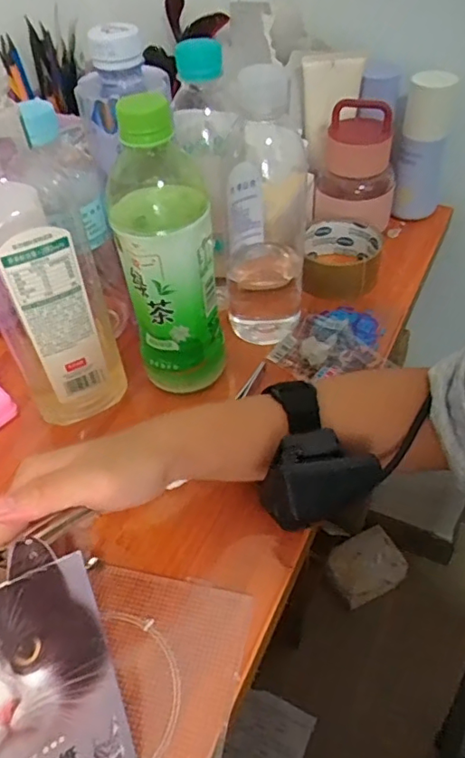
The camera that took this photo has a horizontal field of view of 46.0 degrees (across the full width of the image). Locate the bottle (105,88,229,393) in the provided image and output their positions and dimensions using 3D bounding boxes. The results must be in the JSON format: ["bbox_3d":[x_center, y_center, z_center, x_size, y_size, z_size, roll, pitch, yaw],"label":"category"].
[{"bbox_3d":[-0.045,-0.087,0.378,0.066,0.202,0.059,-12,45,-7],"label":"bottle"}]

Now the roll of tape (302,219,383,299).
[{"bbox_3d":[0.103,-0.115,0.540,0.079,0.050,0.075,2,45,7],"label":"roll of tape"}]

